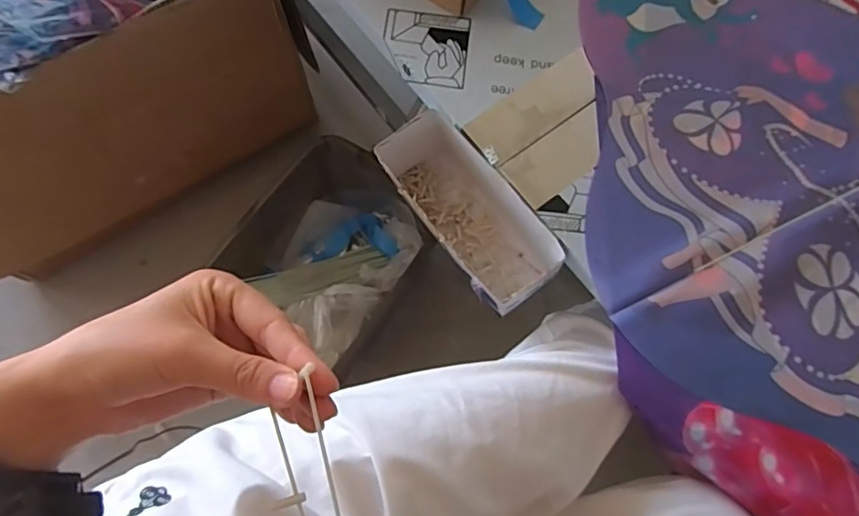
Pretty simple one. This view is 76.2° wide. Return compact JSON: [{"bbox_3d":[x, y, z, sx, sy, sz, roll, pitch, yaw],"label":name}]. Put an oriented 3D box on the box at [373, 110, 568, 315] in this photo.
[{"bbox_3d":[0.035,-0.048,0.600,0.099,0.103,0.209,-36,77,-11],"label":"box"}]

